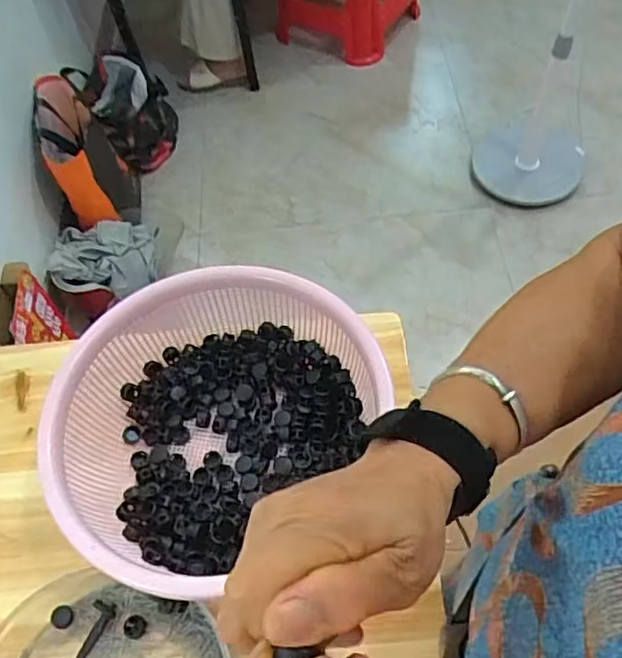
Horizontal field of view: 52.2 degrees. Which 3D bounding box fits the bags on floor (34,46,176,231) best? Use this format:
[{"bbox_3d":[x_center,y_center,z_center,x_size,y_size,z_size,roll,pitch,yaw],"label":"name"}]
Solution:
[{"bbox_3d":[-0.545,-0.531,1.669,0.225,0.299,0.541,4,58,8],"label":"bags on floor"}]

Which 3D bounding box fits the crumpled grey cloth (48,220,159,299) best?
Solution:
[{"bbox_3d":[-0.498,-0.172,1.533,0.242,0.065,0.259,-10,57,-2],"label":"crumpled grey cloth"}]

